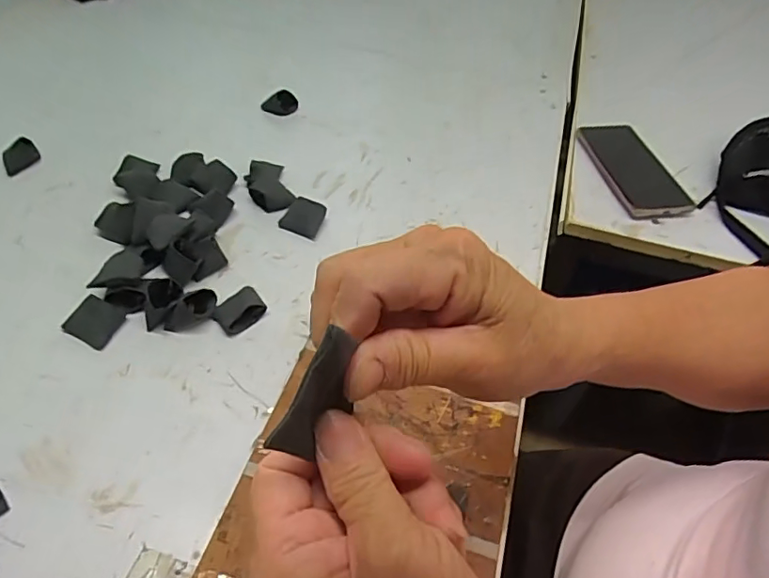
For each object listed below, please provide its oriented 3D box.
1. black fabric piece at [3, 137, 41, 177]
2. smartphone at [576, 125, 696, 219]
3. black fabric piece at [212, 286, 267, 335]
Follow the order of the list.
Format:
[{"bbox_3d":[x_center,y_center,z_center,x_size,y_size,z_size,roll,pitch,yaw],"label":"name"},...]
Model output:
[{"bbox_3d":[-0.398,-0.145,0.572,0.036,0.025,0.027,-28,57,-25],"label":"black fabric piece"},{"bbox_3d":[0.282,-0.140,0.603,0.075,0.012,0.150,-11,55,-3],"label":"smartphone"},{"bbox_3d":[-0.125,0.016,0.454,0.043,0.014,0.037,-35,60,-29],"label":"black fabric piece"}]

